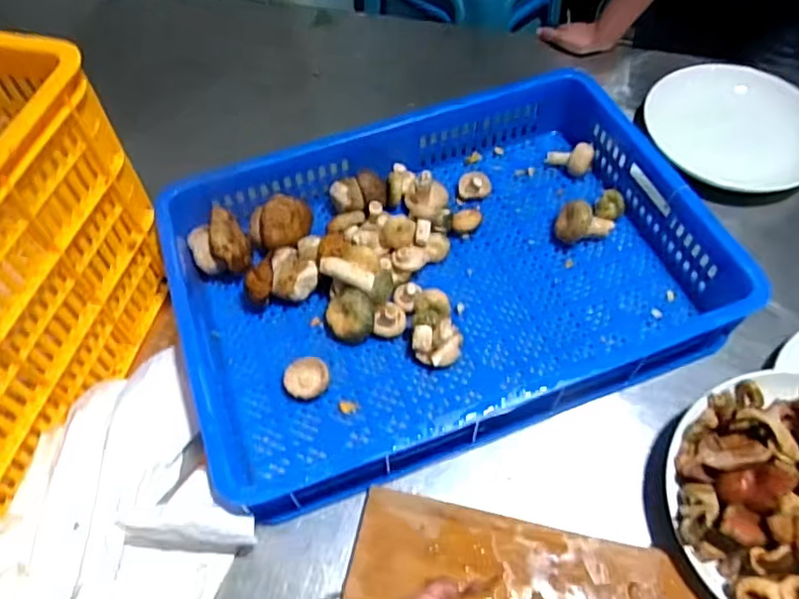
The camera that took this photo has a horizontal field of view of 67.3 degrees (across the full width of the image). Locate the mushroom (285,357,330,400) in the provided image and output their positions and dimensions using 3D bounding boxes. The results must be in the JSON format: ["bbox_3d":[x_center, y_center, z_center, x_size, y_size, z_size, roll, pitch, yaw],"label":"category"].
[{"bbox_3d":[-0.103,0.089,0.672,0.047,0.017,0.048,-4,59,-1],"label":"mushroom"}]

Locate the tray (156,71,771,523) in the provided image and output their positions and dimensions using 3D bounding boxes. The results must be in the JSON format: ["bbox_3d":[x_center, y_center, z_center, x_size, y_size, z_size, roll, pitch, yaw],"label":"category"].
[{"bbox_3d":[0.051,-0.049,0.712,0.592,0.094,0.410,-20,60,-10],"label":"tray"}]

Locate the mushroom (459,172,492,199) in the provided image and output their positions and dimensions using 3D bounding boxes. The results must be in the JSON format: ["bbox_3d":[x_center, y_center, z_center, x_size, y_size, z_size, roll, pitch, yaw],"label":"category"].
[{"bbox_3d":[0.104,-0.155,0.817,0.044,0.030,0.026,2,59,3],"label":"mushroom"}]

